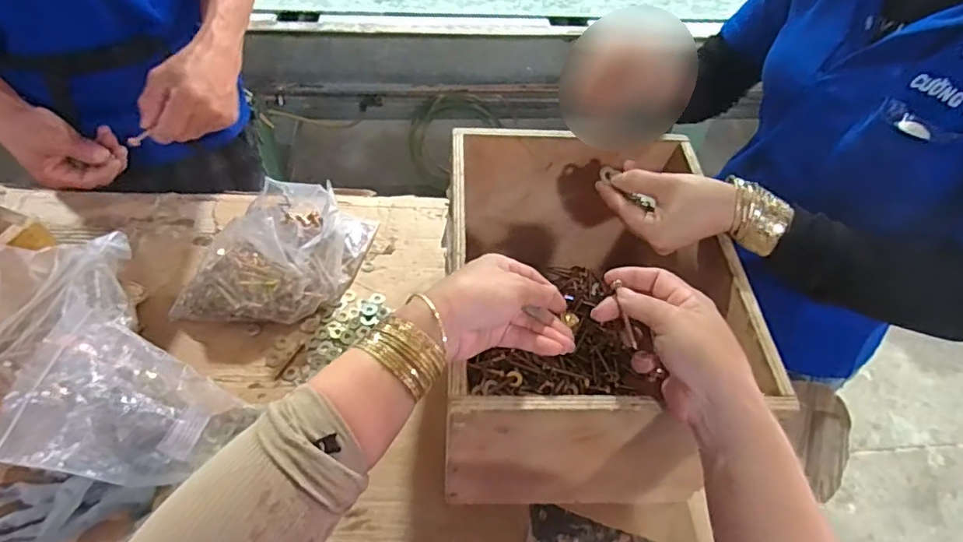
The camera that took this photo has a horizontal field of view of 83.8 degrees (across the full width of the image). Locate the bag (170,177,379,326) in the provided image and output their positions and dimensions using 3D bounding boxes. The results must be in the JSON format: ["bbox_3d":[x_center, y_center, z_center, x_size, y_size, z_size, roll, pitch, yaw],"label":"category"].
[{"bbox_3d":[-0.270,-0.036,0.701,0.196,0.100,0.223,12,51,6],"label":"bag"}]

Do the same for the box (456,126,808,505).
[{"bbox_3d":[0.096,0.050,0.576,0.254,0.242,0.324,2,51,-3],"label":"box"}]

